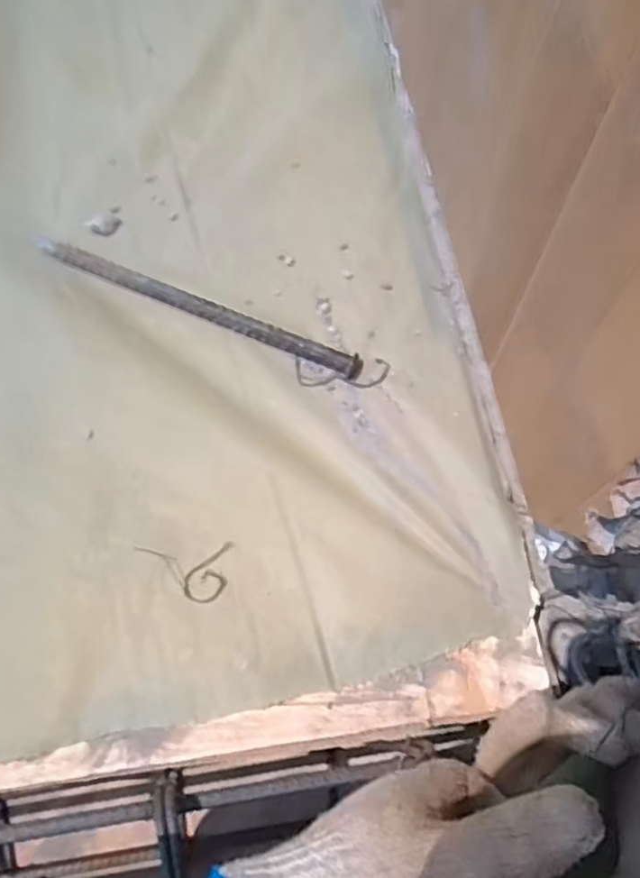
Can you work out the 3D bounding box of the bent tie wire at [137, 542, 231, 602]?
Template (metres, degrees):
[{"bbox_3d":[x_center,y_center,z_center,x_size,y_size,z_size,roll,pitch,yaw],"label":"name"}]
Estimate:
[{"bbox_3d":[-0.106,0.104,0.513,0.071,0.008,0.045,-3,68,0],"label":"bent tie wire"}]

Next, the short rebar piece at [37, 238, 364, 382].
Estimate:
[{"bbox_3d":[-0.116,-0.123,0.603,0.326,0.015,0.023,22,70,10],"label":"short rebar piece"}]

